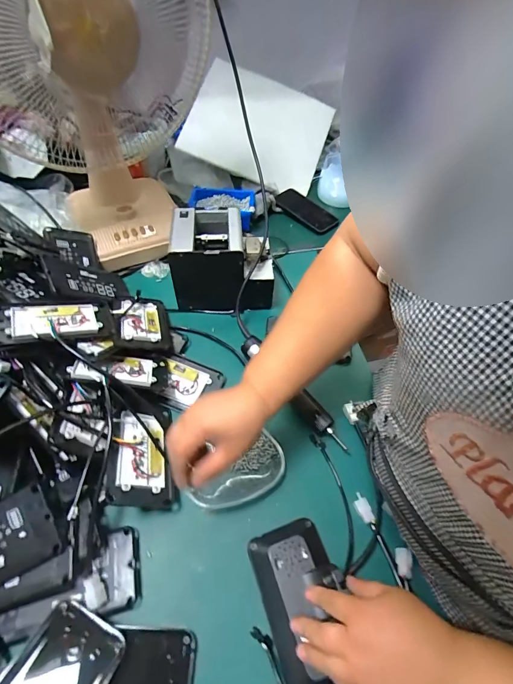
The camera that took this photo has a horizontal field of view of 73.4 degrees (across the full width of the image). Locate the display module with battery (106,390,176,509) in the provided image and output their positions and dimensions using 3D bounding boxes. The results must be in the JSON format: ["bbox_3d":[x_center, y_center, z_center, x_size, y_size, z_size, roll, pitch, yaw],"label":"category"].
[{"bbox_3d":[-0.157,0.149,0.474,0.090,0.025,0.147,11,46,-33],"label":"display module with battery"}]

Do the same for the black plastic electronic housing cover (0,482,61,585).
[{"bbox_3d":[-0.279,0.221,0.393,0.094,0.008,0.083,-26,84,-8],"label":"black plastic electronic housing cover"}]

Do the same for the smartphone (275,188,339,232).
[{"bbox_3d":[0.120,-0.331,0.859,0.079,0.012,0.165,-38,71,-24],"label":"smartphone"}]

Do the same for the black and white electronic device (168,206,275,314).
[{"bbox_3d":[-0.066,-0.149,0.643,0.179,0.139,0.139,-8,56,-8],"label":"black and white electronic device"}]

